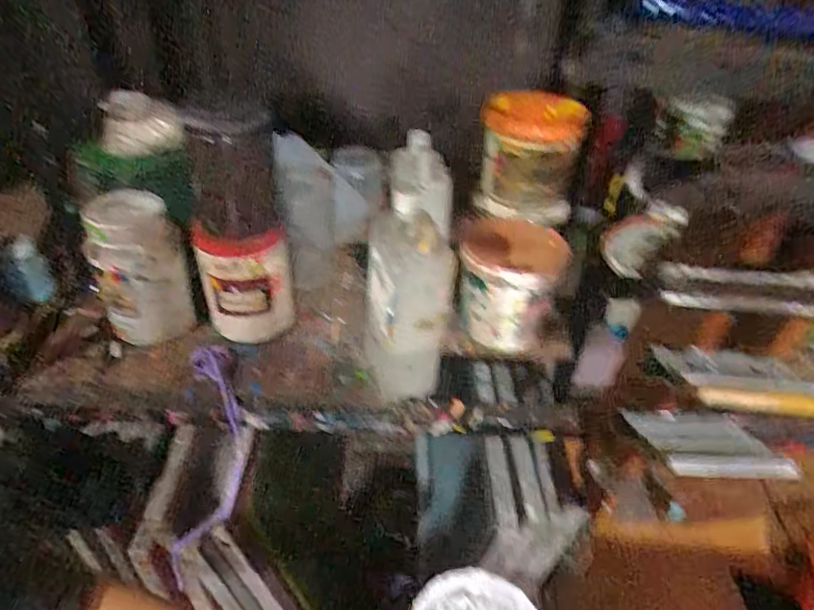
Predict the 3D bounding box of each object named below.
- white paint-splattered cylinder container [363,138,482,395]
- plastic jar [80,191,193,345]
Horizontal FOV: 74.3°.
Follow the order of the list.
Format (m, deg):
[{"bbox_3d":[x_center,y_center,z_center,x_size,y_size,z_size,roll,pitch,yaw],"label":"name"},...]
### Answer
[{"bbox_3d":[-0.003,0.006,0.583,0.079,0.210,0.092,-2,38,-8],"label":"white paint-splattered cylinder container"},{"bbox_3d":[-0.313,-0.036,0.637,0.095,0.167,0.094,2,38,-2],"label":"plastic jar"}]

